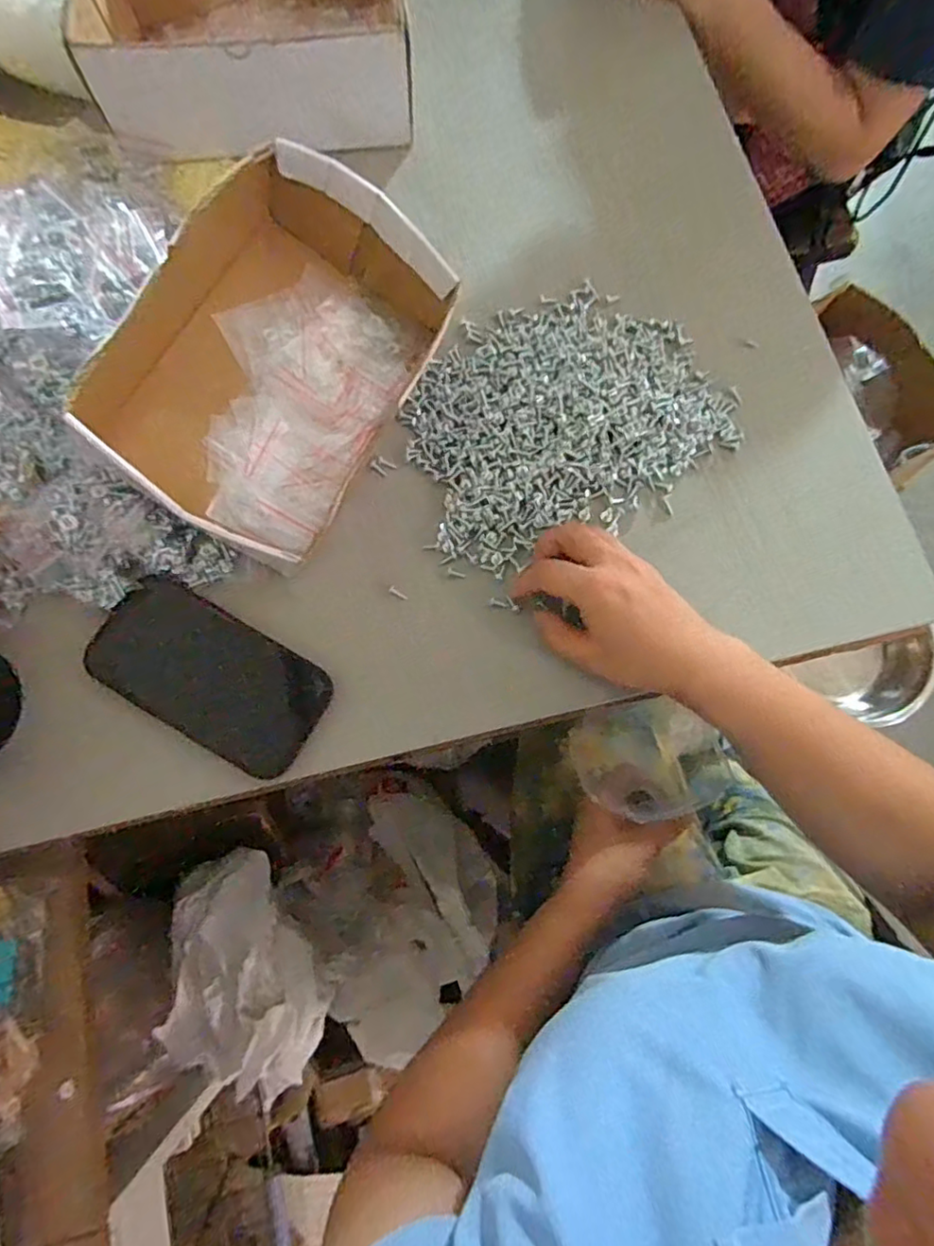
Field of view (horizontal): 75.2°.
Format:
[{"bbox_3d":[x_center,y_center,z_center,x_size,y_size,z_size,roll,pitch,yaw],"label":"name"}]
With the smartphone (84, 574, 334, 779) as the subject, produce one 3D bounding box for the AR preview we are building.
[{"bbox_3d":[-0.175,0.034,0.413,0.161,0.007,0.082,30,78,7],"label":"smartphone"}]

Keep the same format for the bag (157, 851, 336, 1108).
[{"bbox_3d":[-0.252,0.393,0.667,0.151,0.068,0.248,-28,78,-7],"label":"bag"}]

